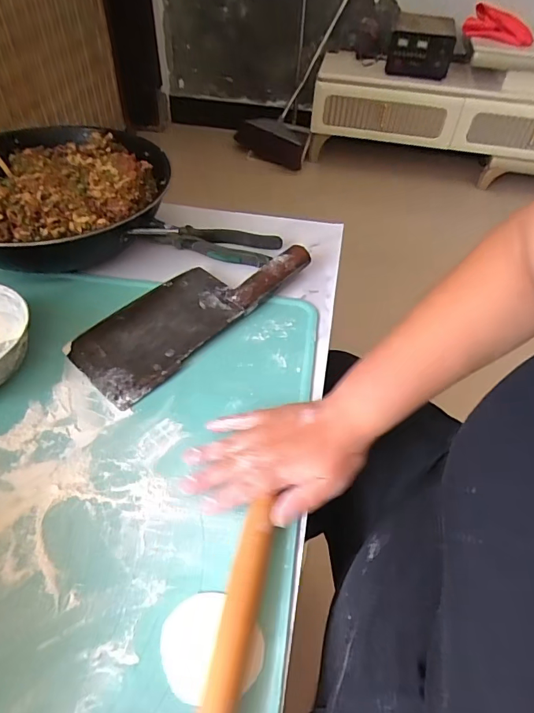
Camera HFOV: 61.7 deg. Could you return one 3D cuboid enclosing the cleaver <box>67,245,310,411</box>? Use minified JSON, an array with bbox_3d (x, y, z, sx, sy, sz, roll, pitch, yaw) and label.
[{"bbox_3d":[-0.085,-0.067,0.521,0.120,0.034,0.291,36,55,24],"label":"cleaver"}]

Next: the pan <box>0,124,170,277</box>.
[{"bbox_3d":[-0.283,-0.209,0.597,0.292,0.079,0.299,-1,49,-5],"label":"pan"}]

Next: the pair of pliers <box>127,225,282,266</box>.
[{"bbox_3d":[-0.082,-0.159,0.612,0.192,0.022,0.062,10,49,4],"label":"pair of pliers"}]

